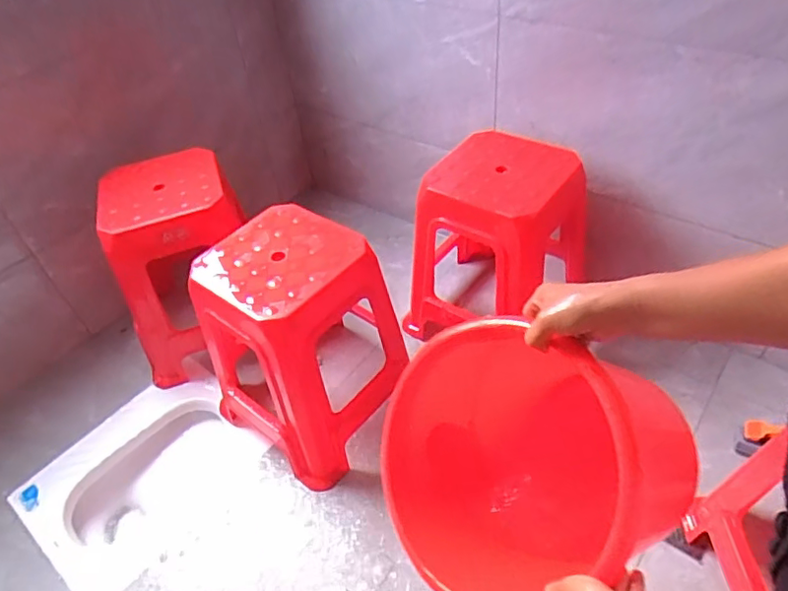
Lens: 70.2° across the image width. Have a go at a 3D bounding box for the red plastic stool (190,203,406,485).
[{"bbox_3d":[-0.199,0.109,1.276,0.361,0.482,0.352,27,54,30],"label":"red plastic stool"}]

